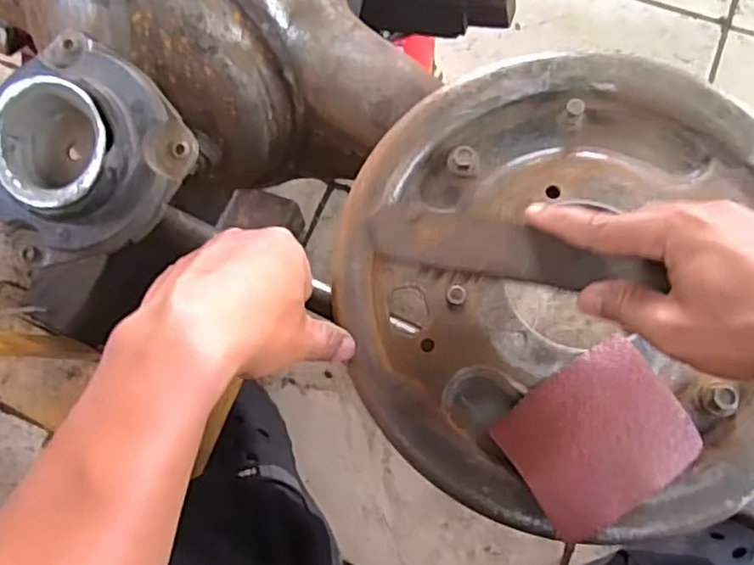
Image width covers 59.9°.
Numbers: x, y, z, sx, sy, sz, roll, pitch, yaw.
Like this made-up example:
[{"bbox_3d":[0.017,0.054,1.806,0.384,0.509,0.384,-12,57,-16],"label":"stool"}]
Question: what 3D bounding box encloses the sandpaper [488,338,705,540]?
[{"bbox_3d":[0.128,0.089,0.379,0.099,0.018,0.081,-34,74,-7],"label":"sandpaper"}]

